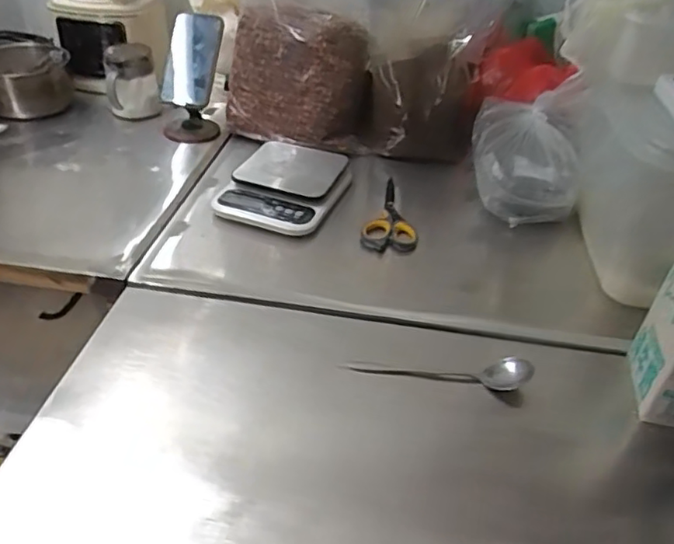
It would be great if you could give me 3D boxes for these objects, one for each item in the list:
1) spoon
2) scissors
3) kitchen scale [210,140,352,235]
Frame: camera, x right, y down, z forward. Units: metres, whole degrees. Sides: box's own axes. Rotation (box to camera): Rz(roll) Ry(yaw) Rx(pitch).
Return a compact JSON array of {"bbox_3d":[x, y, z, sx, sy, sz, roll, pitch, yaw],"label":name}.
[{"bbox_3d":[0.097,0.092,0.573,0.177,0.027,0.025,6,38,5],"label":"spoon"},{"bbox_3d":[0.087,-0.080,0.811,0.072,0.010,0.176,12,39,13],"label":"scissors"},{"bbox_3d":[-0.071,-0.125,0.836,0.150,0.037,0.186,14,39,15],"label":"kitchen scale"}]

